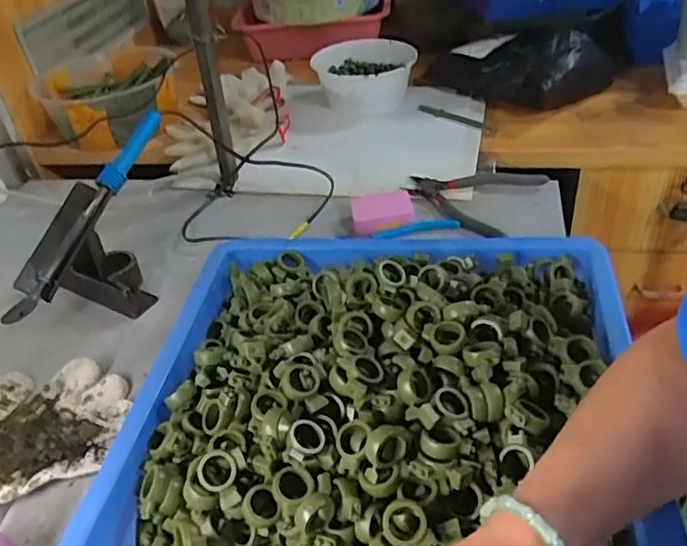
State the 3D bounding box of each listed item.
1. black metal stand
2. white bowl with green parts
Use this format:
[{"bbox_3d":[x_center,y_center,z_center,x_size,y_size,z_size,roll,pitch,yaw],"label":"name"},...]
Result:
[{"bbox_3d":[-0.277,-0.012,0.658,0.098,0.111,0.119,8,41,19],"label":"black metal stand"},{"bbox_3d":[0.045,-0.332,1.021,0.169,0.075,0.192,-12,38,-6],"label":"white bowl with green parts"}]

